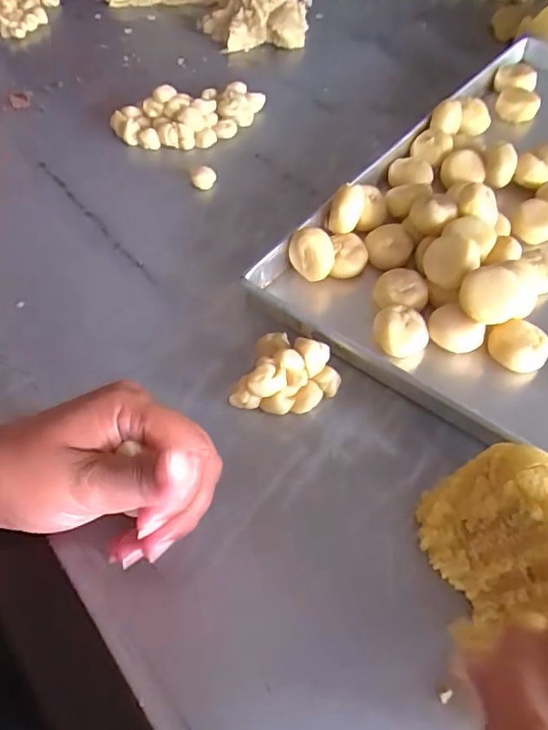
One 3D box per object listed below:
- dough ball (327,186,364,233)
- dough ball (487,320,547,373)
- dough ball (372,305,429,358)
[{"bbox_3d":[0.059,-0.127,0.431,0.026,0.033,0.026,0,51,0],"label":"dough ball"},{"bbox_3d":[0.172,-0.012,0.377,0.039,0.033,0.030,30,55,20],"label":"dough ball"},{"bbox_3d":[0.090,-0.023,0.384,0.037,0.029,0.031,-9,52,-9],"label":"dough ball"}]

